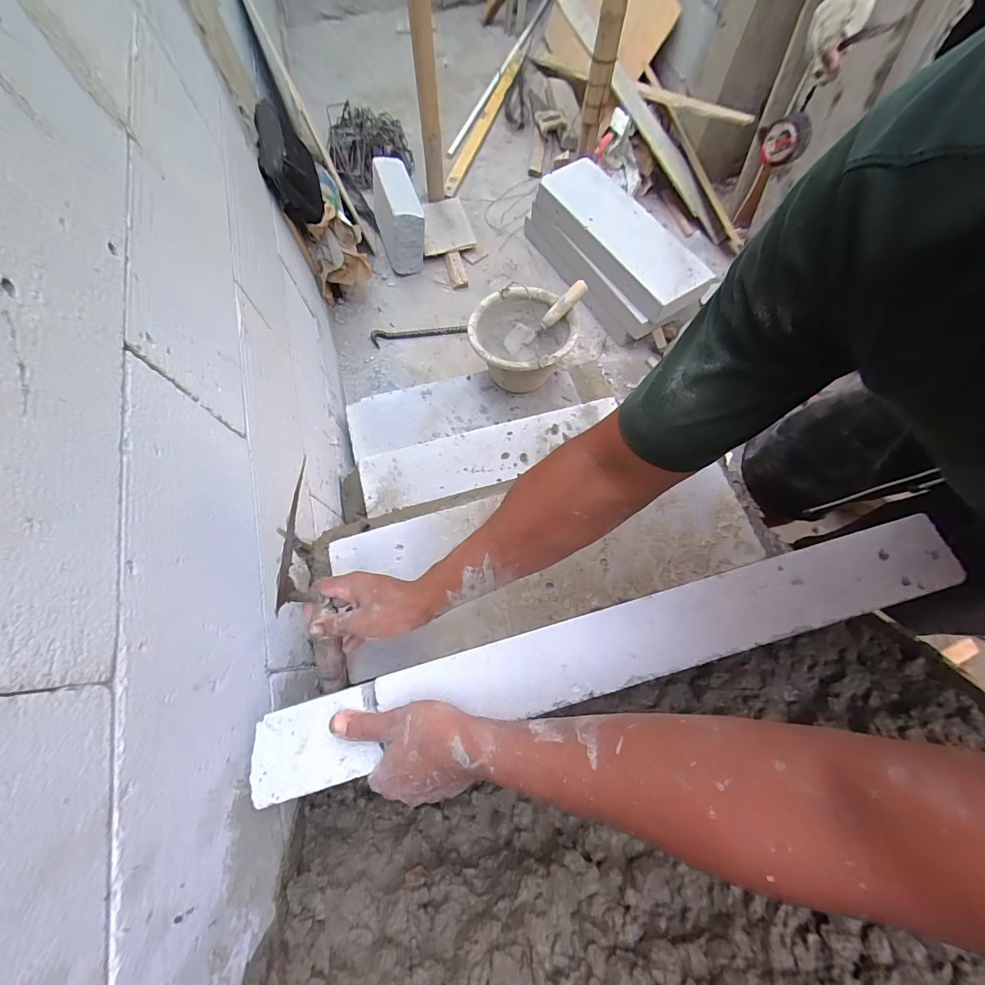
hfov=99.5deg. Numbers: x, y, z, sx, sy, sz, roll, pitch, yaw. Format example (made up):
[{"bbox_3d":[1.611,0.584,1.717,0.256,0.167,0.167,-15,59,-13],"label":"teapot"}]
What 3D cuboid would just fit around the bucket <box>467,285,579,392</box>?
[{"bbox_3d":[0.077,-0.370,1.067,0.256,0.174,0.238,-7,71,-1],"label":"bucket"}]

